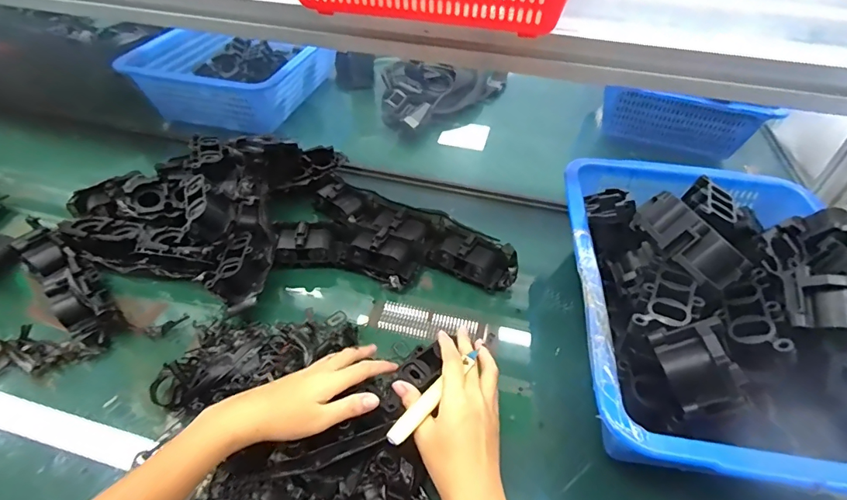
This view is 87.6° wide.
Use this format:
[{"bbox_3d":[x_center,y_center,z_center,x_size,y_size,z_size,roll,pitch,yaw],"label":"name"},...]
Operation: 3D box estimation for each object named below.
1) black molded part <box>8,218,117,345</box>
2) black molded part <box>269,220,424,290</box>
[{"bbox_3d":[-0.431,0.035,0.535,0.202,0.053,0.052,34,52,28],"label":"black molded part"},{"bbox_3d":[-0.100,0.001,0.585,0.190,0.051,0.062,9,45,7],"label":"black molded part"}]

